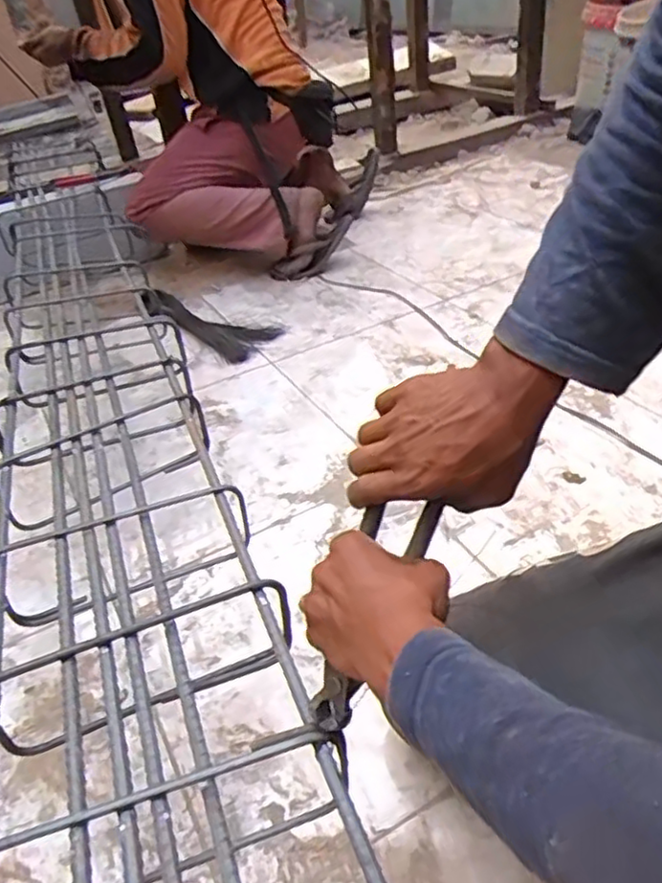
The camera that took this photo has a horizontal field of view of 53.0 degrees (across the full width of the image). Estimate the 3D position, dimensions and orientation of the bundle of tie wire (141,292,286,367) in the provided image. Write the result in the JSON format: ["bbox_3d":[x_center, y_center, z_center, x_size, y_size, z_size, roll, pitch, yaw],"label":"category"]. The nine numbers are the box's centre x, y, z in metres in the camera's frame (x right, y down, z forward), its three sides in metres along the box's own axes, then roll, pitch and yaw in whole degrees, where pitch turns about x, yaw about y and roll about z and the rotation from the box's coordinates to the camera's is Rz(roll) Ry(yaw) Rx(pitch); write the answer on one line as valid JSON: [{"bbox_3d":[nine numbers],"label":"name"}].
[{"bbox_3d":[-0.272,-0.249,1.356,0.346,0.045,0.141,21,46,32],"label":"bundle of tie wire"}]

